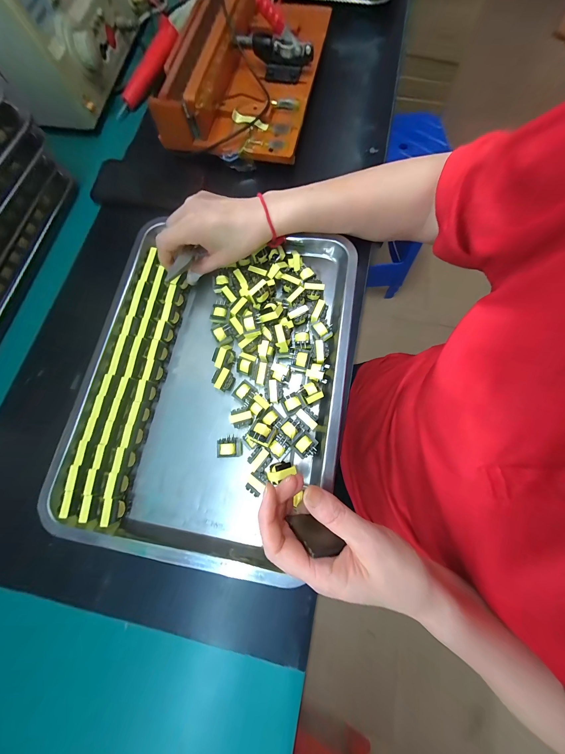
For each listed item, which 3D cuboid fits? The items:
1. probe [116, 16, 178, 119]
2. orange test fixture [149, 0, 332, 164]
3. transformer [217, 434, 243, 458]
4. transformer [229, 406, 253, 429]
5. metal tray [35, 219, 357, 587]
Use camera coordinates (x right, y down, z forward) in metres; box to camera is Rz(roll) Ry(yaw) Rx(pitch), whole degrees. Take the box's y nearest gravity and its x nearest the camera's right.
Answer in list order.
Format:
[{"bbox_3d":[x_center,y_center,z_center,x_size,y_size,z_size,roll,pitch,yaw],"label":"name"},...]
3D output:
[{"bbox_3d":[-0.230,-0.514,0.409,0.025,0.028,0.170,33,93,9],"label":"probe"},{"bbox_3d":[-0.054,-0.506,0.372,0.215,0.069,0.369,11,76,4],"label":"orange test fixture"},{"bbox_3d":[-0.056,0.076,0.262,0.025,0.020,0.021,-4,76,0],"label":"transformer"},{"bbox_3d":[-0.045,0.046,0.269,0.024,0.022,0.021,-18,76,-3],"label":"transformer"},{"bbox_3d":[-0.078,-0.008,0.277,0.294,0.039,0.370,9,76,3],"label":"metal tray"}]

